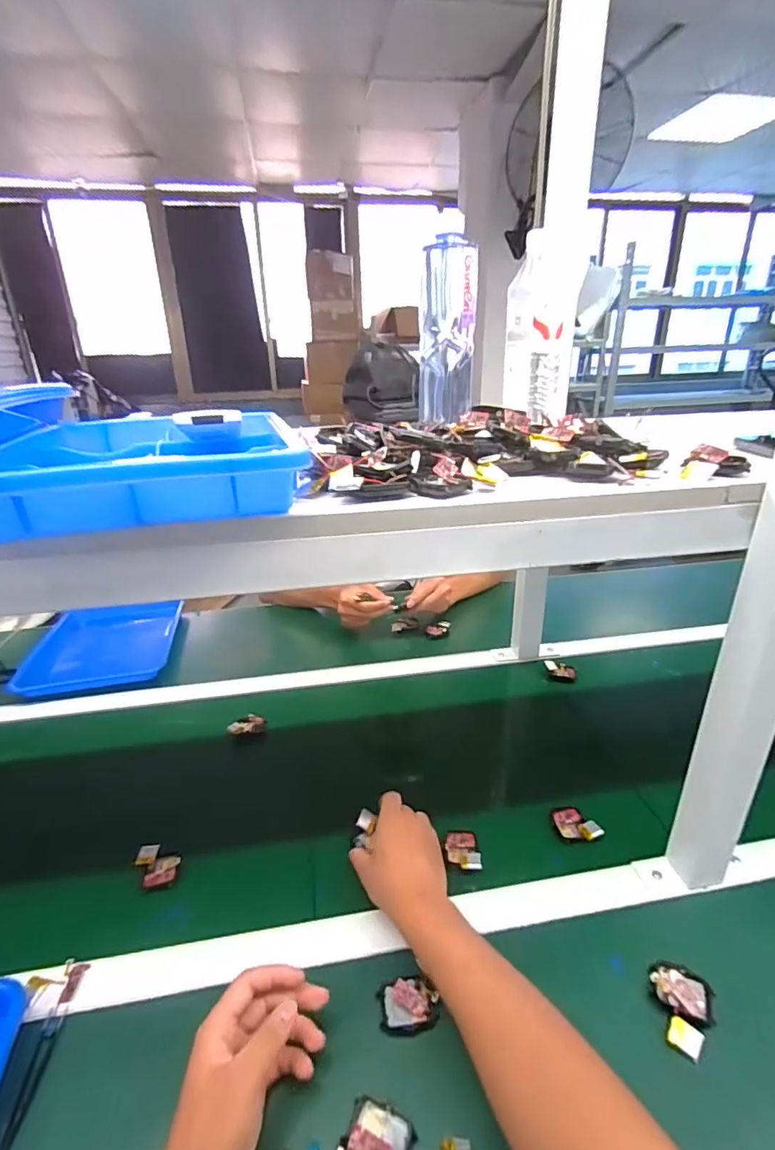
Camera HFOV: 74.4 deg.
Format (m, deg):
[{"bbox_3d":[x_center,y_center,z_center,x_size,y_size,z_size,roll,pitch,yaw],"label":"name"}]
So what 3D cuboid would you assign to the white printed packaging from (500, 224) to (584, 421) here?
[{"bbox_3d":[0.185,-0.307,0.628,0.090,0.195,0.084,4,24,13],"label":"white printed packaging"}]

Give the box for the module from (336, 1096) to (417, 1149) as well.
[{"bbox_3d":[-0.006,0.400,0.363,0.047,0.013,0.040,8,25,20],"label":"module"}]

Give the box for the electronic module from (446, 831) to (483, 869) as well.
[{"bbox_3d":[0.085,0.309,0.574,0.034,0.012,0.050,-3,24,-3],"label":"electronic module"}]

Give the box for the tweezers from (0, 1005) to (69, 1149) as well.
[{"bbox_3d":[-0.281,0.402,0.395,0.014,0.012,0.120,-4,24,-6],"label":"tweezers"}]

